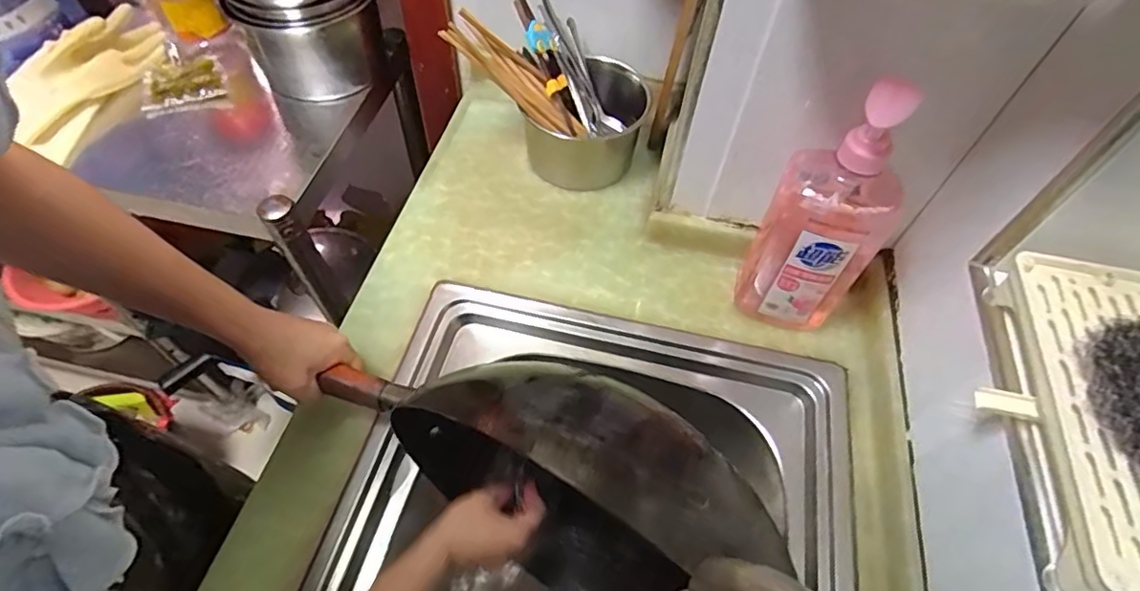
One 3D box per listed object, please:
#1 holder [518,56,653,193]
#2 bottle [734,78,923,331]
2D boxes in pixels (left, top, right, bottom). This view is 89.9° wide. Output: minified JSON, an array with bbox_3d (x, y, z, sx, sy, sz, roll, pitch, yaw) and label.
[{"bbox_3d":[0.025,-0.207,0.704,0.142,0.093,0.121,-31,62,-22],"label":"holder"},{"bbox_3d":[0.221,-0.061,0.499,0.094,0.275,0.054,37,62,20],"label":"bottle"}]

